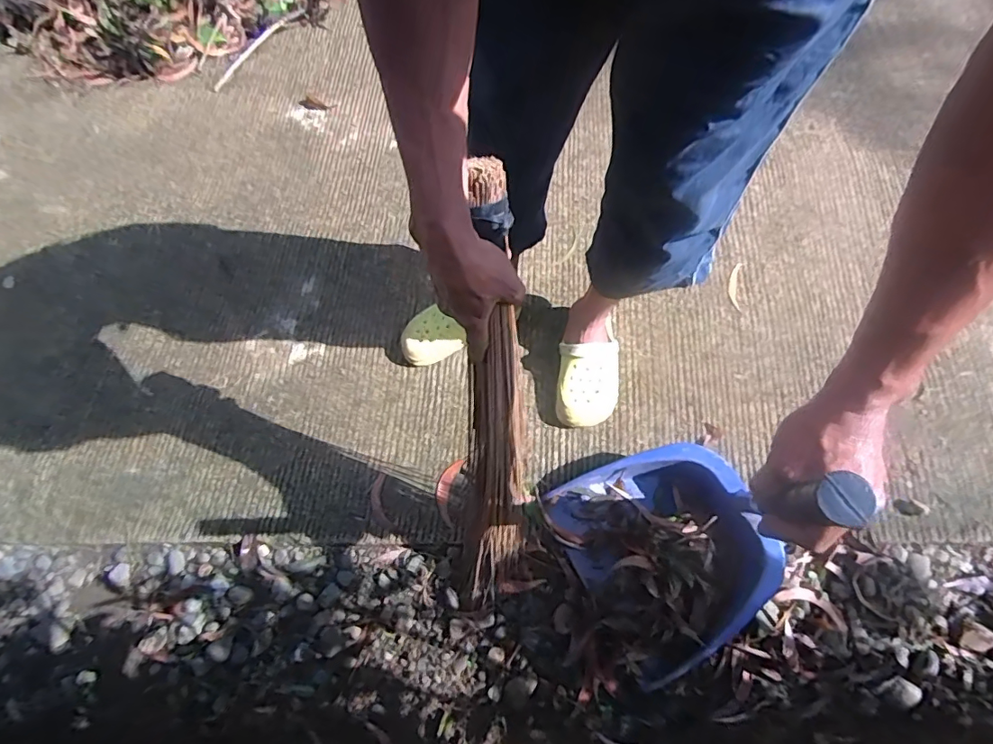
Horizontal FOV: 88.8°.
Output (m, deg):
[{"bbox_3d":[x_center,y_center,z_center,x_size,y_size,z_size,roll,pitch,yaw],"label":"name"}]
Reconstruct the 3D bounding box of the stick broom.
[{"bbox_3d":[0.003,0.082,0.619,0.076,0.647,0.059,0,37,2],"label":"stick broom"}]

